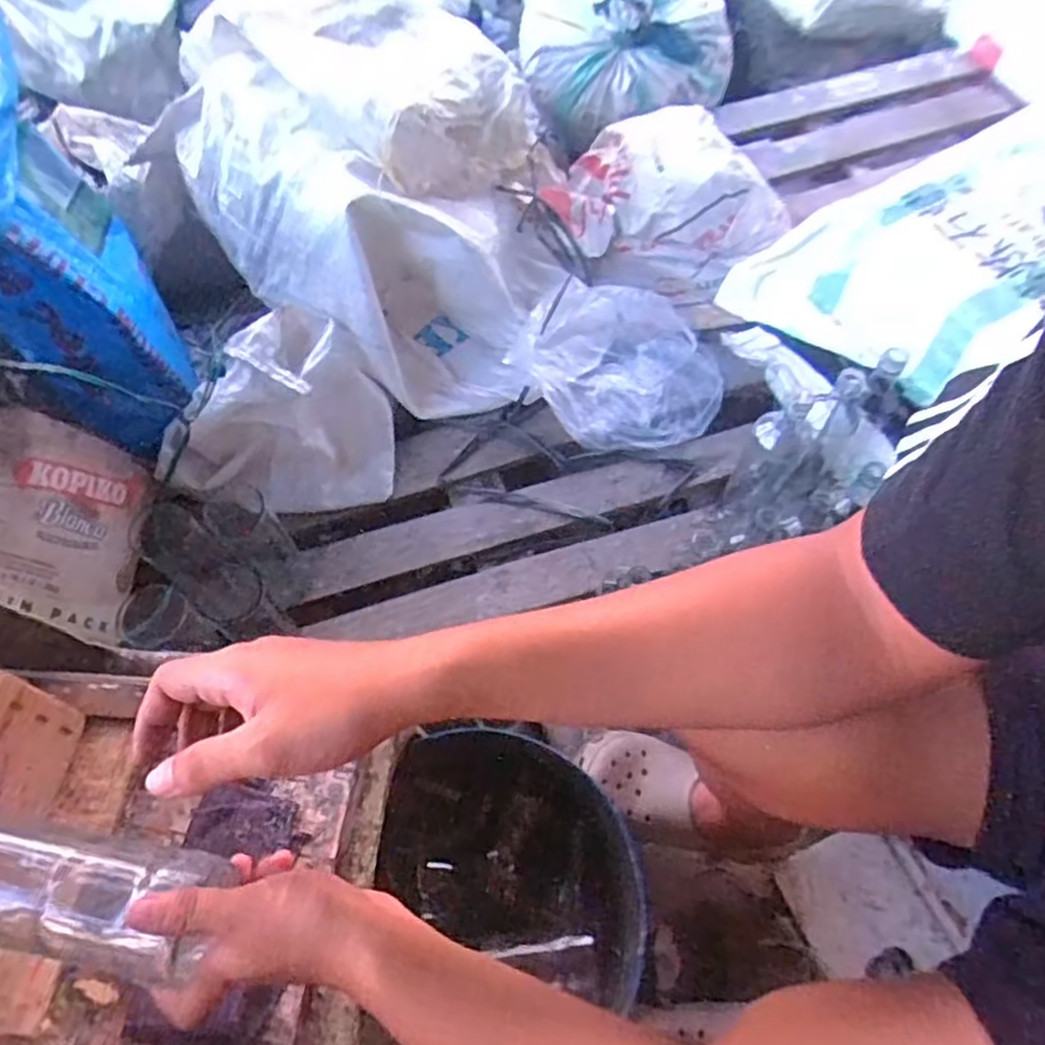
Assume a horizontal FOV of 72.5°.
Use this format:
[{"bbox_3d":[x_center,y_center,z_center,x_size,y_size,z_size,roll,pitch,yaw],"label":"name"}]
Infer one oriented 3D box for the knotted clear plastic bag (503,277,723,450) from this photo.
[{"bbox_3d":[0.160,-0.267,1.179,0.340,0.103,0.301,15,62,8],"label":"knotted clear plastic bag"}]

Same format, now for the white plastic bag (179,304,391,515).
[{"bbox_3d":[-0.350,-0.178,1.064,0.297,0.183,0.261,1,60,1],"label":"white plastic bag"}]

